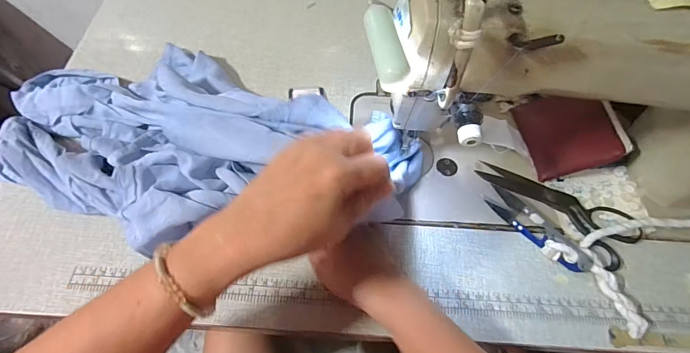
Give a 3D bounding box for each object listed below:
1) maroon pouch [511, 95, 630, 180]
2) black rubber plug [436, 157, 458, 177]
[{"bbox_3d":[0.255,-0.055,0.438,0.092,0.012,0.100,-23,63,23],"label":"maroon pouch"},{"bbox_3d":[0.120,-0.012,0.448,0.024,0.004,0.022,1,60,-1],"label":"black rubber plug"}]

